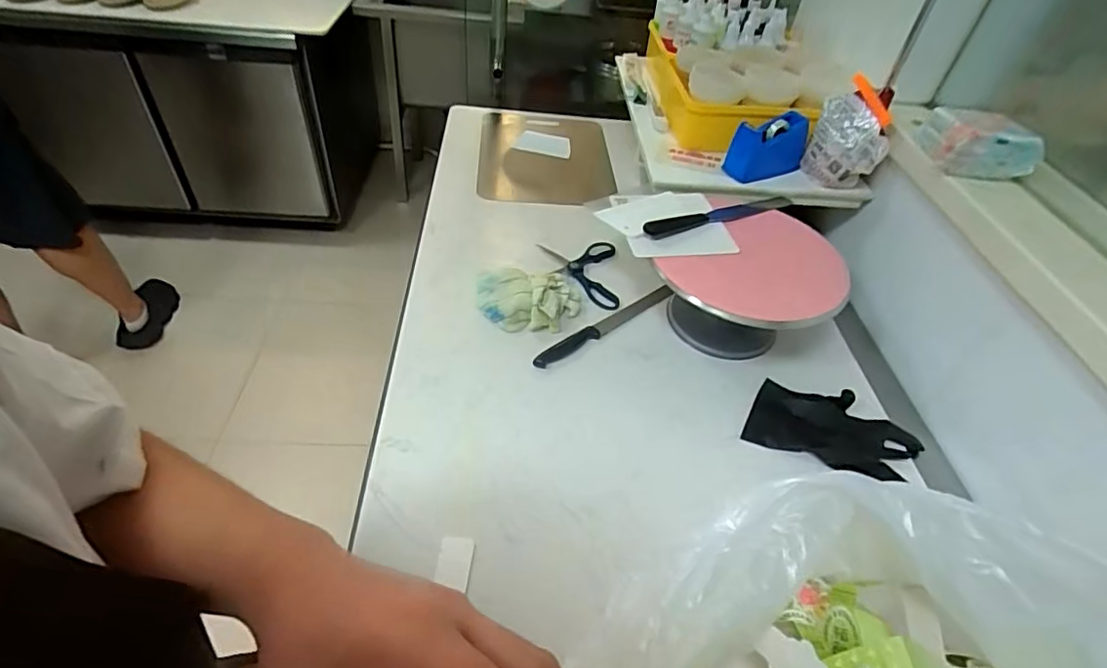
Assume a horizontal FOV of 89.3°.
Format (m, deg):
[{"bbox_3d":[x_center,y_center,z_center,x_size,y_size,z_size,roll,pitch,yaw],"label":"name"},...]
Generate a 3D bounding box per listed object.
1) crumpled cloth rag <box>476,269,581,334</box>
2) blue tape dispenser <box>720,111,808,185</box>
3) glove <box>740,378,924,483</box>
[{"bbox_3d":[-0.039,-0.056,0.904,0.165,0.043,0.117,-2,45,-9],"label":"crumpled cloth rag"},{"bbox_3d":[0.372,-0.323,0.970,0.137,0.092,0.057,-19,50,-24],"label":"blue tape dispenser"},{"bbox_3d":[0.396,0.140,0.793,0.244,0.029,0.118,14,45,9],"label":"glove"}]

